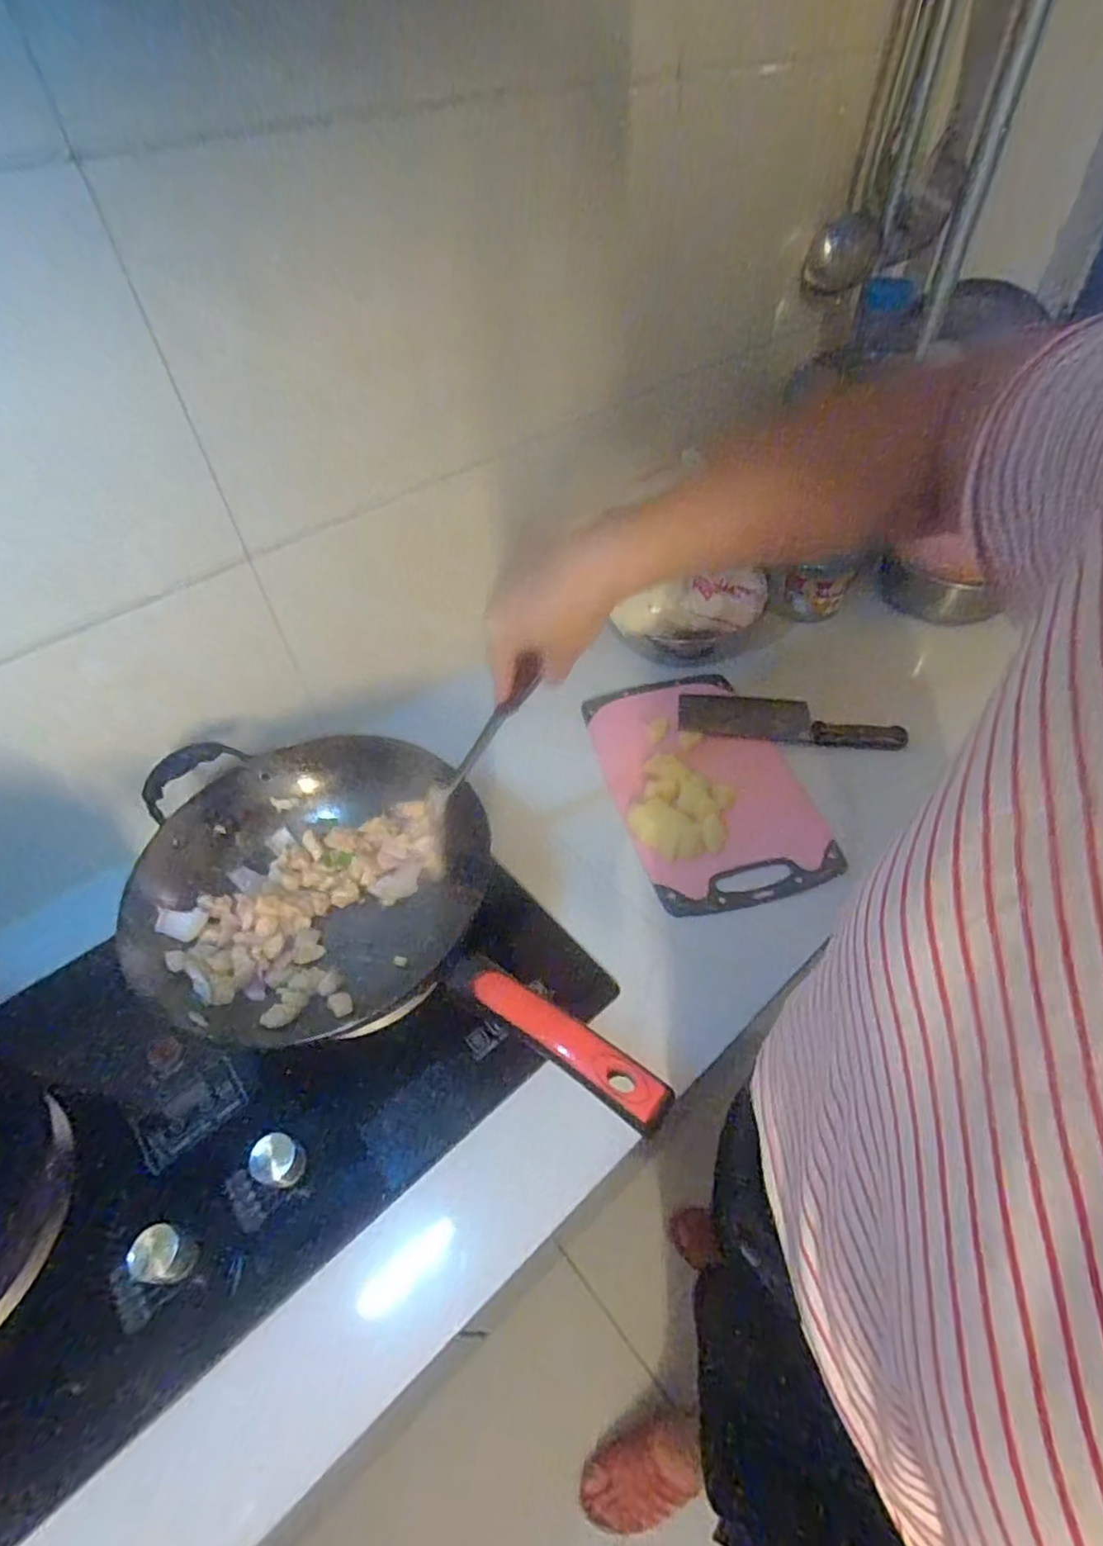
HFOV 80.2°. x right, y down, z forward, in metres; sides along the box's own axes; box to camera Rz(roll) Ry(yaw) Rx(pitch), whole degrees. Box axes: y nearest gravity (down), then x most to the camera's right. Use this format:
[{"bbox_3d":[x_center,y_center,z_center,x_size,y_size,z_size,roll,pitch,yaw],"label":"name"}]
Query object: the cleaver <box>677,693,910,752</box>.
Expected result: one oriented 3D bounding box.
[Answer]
[{"bbox_3d":[0.307,-0.068,0.846,0.278,0.028,0.084,8,51,10],"label":"cleaver"}]

